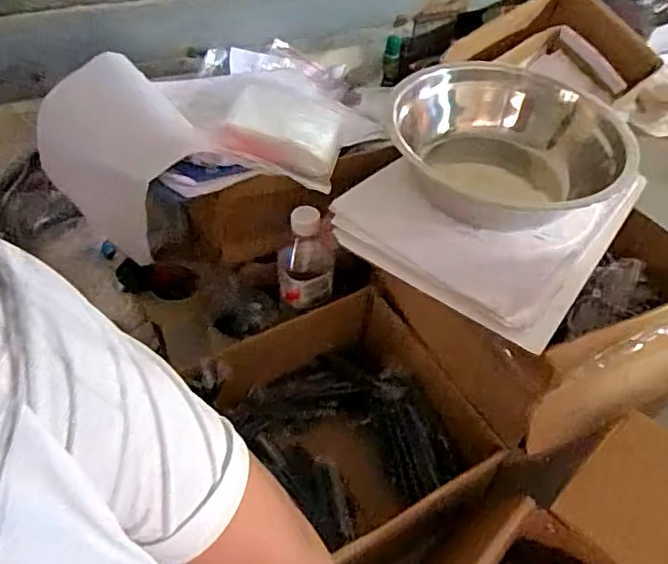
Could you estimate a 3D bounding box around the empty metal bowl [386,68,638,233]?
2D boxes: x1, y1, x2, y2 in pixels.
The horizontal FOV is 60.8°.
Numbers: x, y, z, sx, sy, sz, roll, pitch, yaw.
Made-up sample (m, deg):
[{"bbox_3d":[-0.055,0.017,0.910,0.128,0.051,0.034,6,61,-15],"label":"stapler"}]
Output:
[{"bbox_3d":[0.198,-0.140,0.619,0.213,0.080,0.241,-11,50,-11],"label":"empty metal bowl"}]

